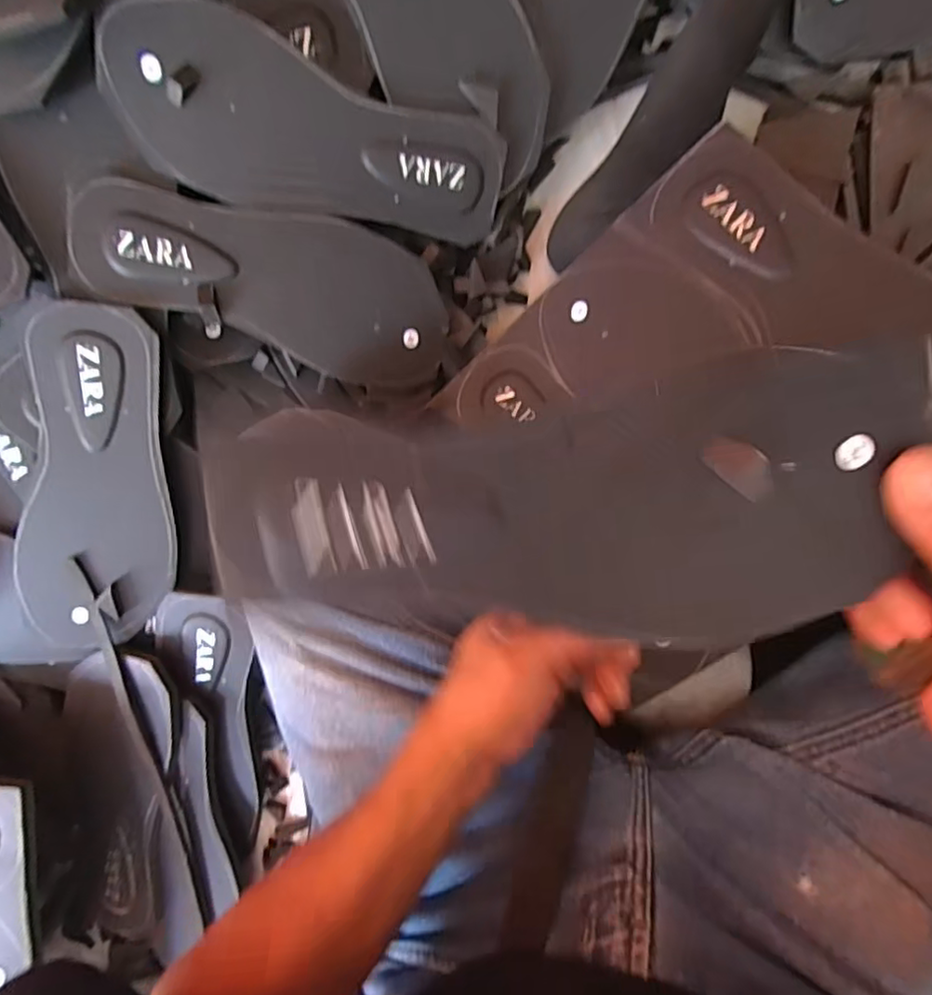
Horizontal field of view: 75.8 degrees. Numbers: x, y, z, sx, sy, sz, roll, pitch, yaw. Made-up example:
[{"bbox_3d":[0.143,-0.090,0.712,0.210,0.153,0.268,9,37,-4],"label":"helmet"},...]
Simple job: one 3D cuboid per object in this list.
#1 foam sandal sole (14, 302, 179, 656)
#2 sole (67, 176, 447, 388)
[{"bbox_3d":[-0.259,0.000,0.426,0.099,0.015,0.259,10,107,-19],"label":"foam sandal sole"},{"bbox_3d":[-0.131,-0.150,0.410,0.243,0.008,0.096,15,104,-16],"label":"sole"}]

